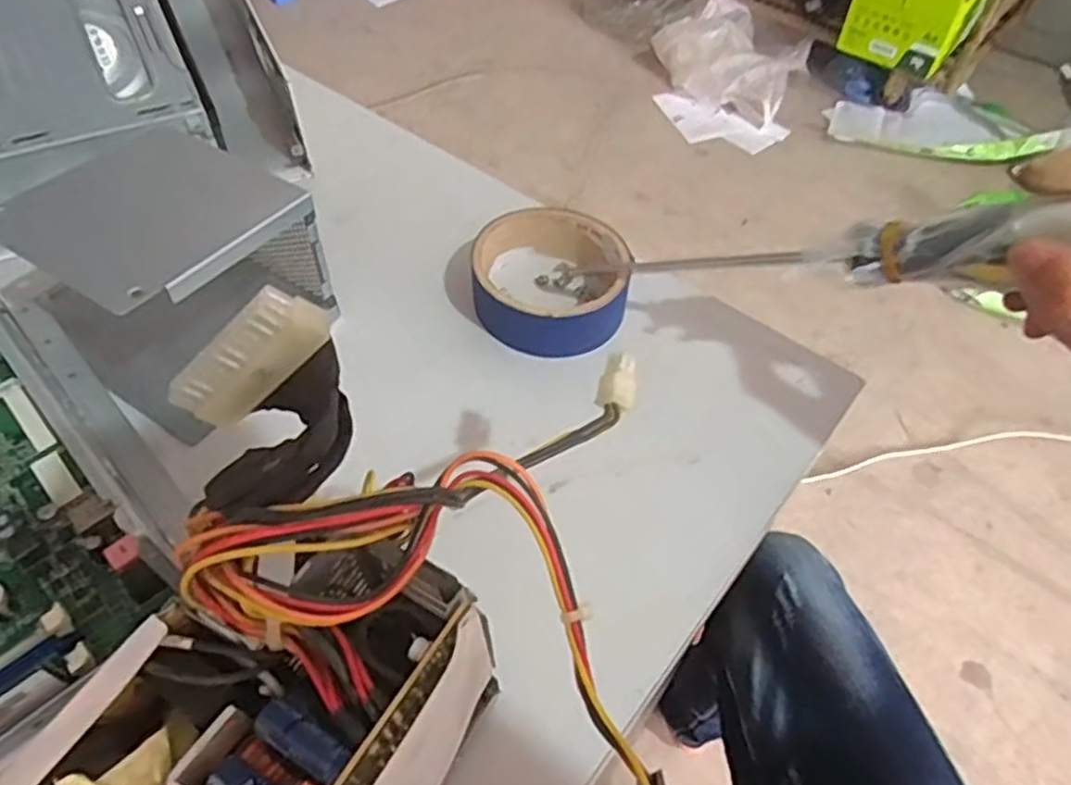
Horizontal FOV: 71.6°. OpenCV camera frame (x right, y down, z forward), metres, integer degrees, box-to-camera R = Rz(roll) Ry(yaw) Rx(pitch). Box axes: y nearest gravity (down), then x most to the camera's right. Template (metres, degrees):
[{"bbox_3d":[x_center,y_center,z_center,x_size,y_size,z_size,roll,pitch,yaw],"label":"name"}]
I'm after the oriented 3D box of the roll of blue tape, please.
[{"bbox_3d":[0.008,-0.062,0.419,0.082,0.041,0.077,1,54,-1],"label":"roll of blue tape"}]

